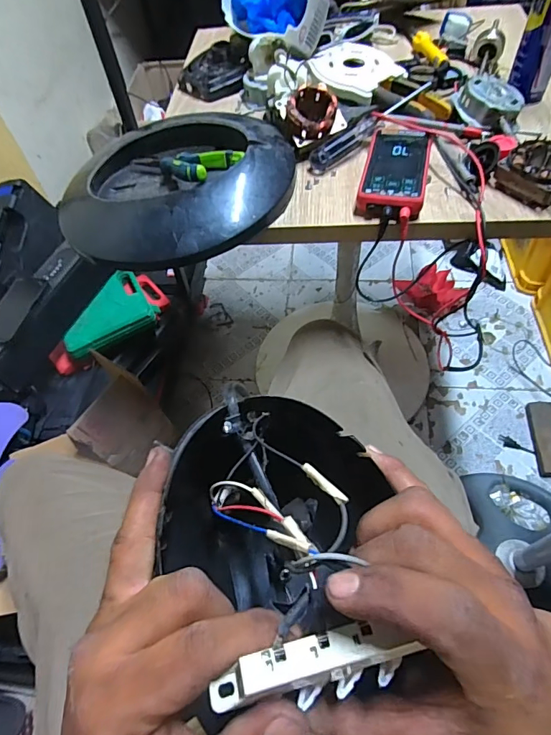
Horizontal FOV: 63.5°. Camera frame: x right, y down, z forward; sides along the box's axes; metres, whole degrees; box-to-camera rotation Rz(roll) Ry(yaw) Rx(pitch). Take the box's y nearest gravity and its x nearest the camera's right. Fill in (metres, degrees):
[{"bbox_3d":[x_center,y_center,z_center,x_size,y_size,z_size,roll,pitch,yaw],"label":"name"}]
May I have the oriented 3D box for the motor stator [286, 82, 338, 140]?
[{"bbox_3d":[0.045,-0.327,0.572,0.064,0.037,0.064,-4,56,2],"label":"motor stator"}]

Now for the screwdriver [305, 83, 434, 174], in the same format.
[{"bbox_3d":[0.127,-0.317,0.589,0.201,0.038,0.027,-35,60,-17],"label":"screwdriver"}]

